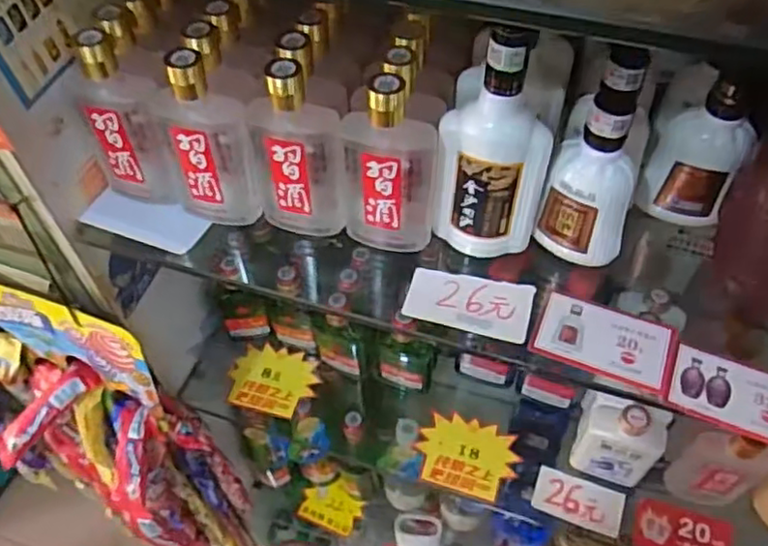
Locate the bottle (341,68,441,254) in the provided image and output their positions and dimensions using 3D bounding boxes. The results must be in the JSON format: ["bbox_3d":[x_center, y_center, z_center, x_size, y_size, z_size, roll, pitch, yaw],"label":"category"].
[{"bbox_3d":[0.003,-0.068,0.450,0.063,0.145,0.029,12,54,11],"label":"bottle"}]

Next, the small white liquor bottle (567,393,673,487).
[{"bbox_3d":[0.228,0.162,0.629,0.084,0.117,0.041,15,55,13],"label":"small white liquor bottle"}]

